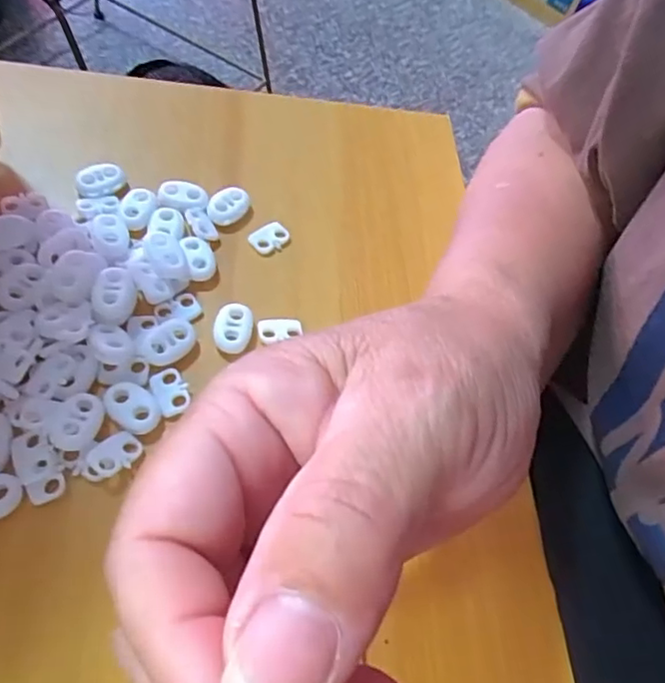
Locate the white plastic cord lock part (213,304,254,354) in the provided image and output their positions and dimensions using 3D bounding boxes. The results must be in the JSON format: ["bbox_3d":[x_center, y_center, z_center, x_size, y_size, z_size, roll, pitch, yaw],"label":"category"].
[{"bbox_3d":[-0.040,-0.006,0.240,0.016,0.007,0.021,9,58,-6],"label":"white plastic cord lock part"}]

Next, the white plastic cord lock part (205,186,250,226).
[{"bbox_3d":[-0.047,-0.062,0.272,0.021,0.009,0.014,-23,66,-23],"label":"white plastic cord lock part"}]

